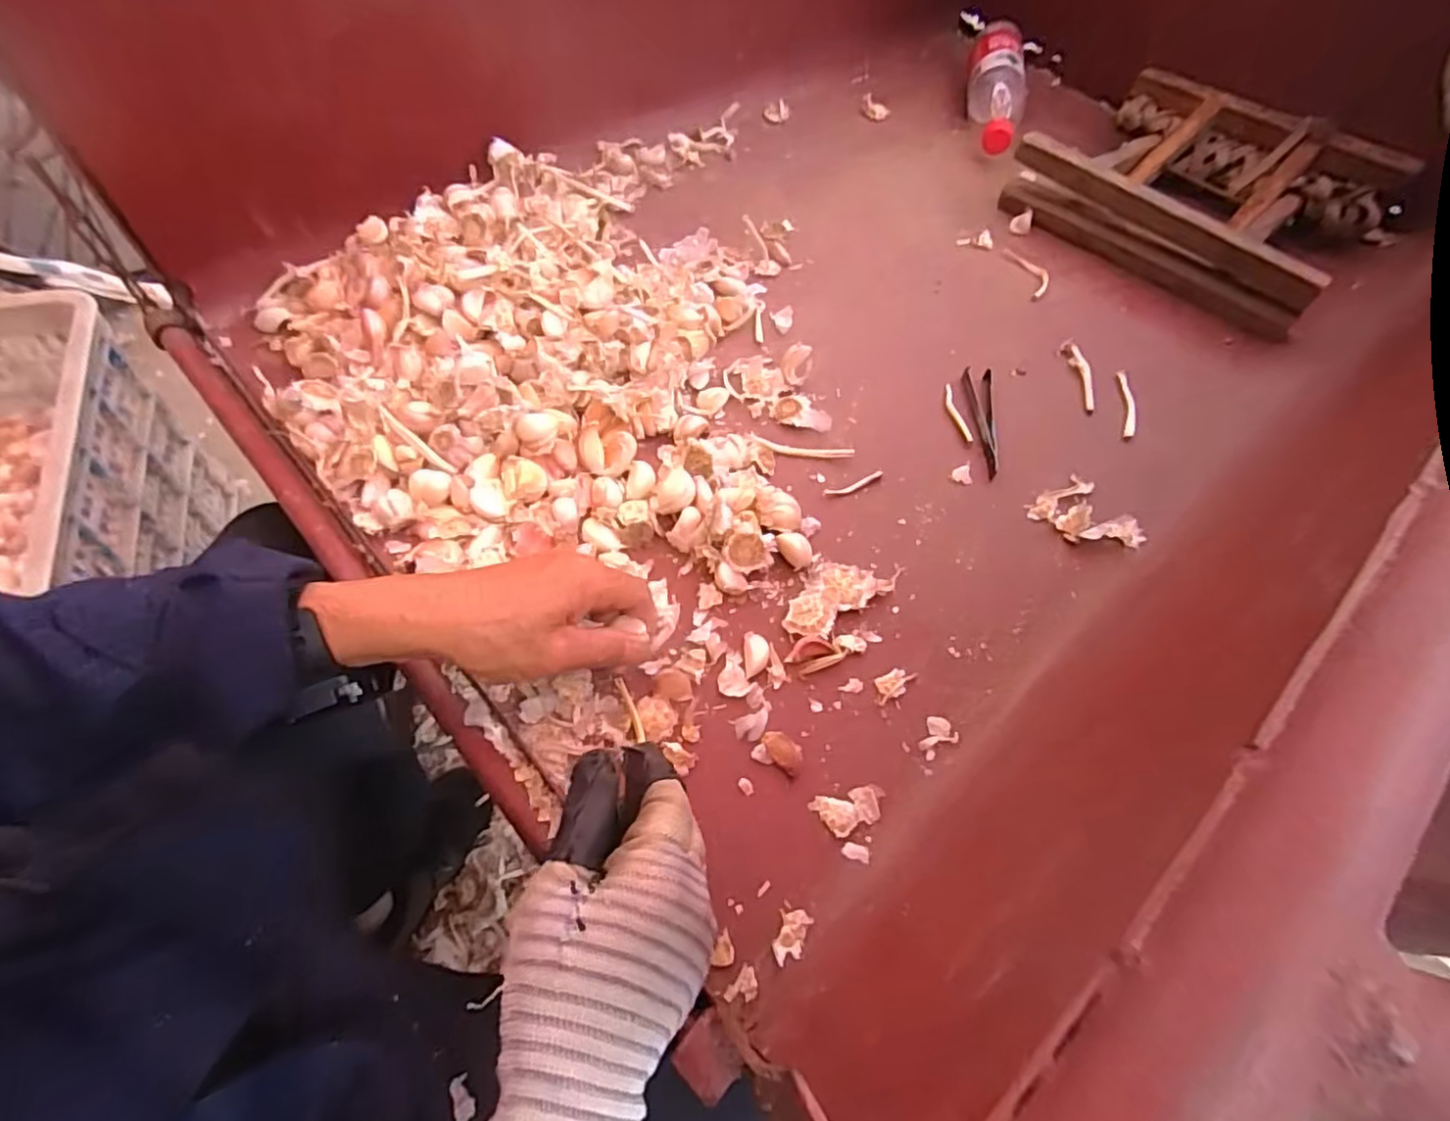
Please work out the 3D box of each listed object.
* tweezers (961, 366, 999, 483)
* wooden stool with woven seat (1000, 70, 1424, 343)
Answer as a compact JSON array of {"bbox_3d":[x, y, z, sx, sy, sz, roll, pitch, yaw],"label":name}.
[{"bbox_3d":[0.205,-0.110,0.524,0.025,0.006,0.118,9,57,1],"label":"tweezers"},{"bbox_3d":[0.491,-0.392,0.688,0.292,0.072,0.289,38,62,18],"label":"wooden stool with woven seat"}]

